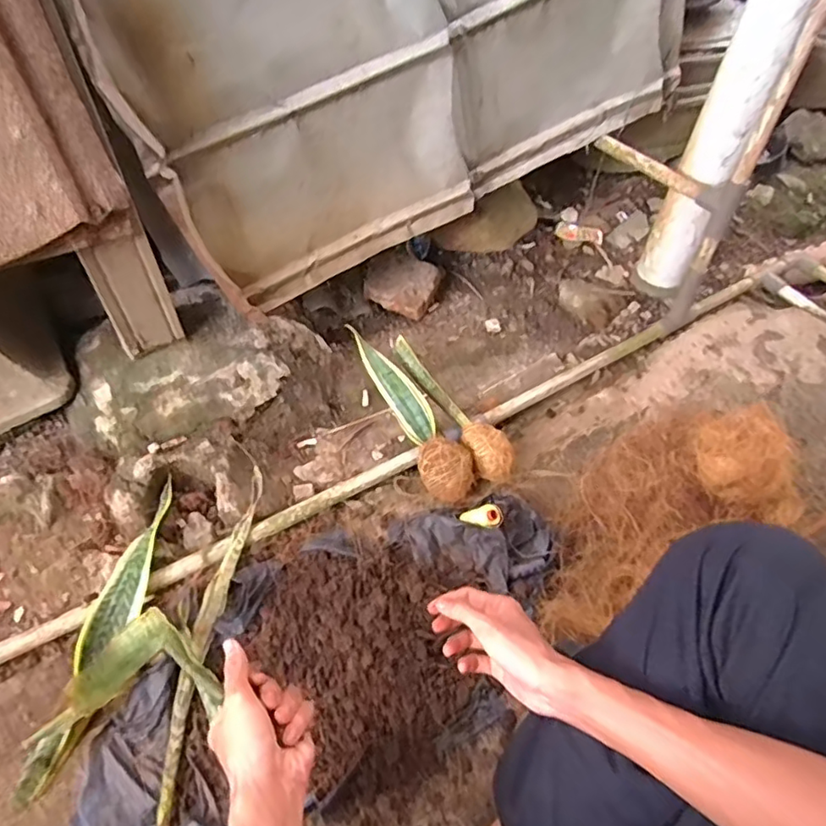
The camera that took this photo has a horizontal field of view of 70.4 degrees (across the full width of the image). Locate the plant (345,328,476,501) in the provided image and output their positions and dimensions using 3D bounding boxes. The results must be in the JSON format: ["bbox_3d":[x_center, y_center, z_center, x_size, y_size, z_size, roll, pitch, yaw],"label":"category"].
[{"bbox_3d":[-0.004,0.002,0.821,0.069,0.086,0.283,-25,58,-20],"label":"plant"}]

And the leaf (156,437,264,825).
[{"bbox_3d":[-0.226,0.227,0.640,0.041,0.058,0.364,7,53,2],"label":"leaf"}]

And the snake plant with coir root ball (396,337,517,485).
[{"bbox_3d":[0.057,-0.007,0.852,0.055,0.059,0.269,-24,58,-20],"label":"snake plant with coir root ball"}]

